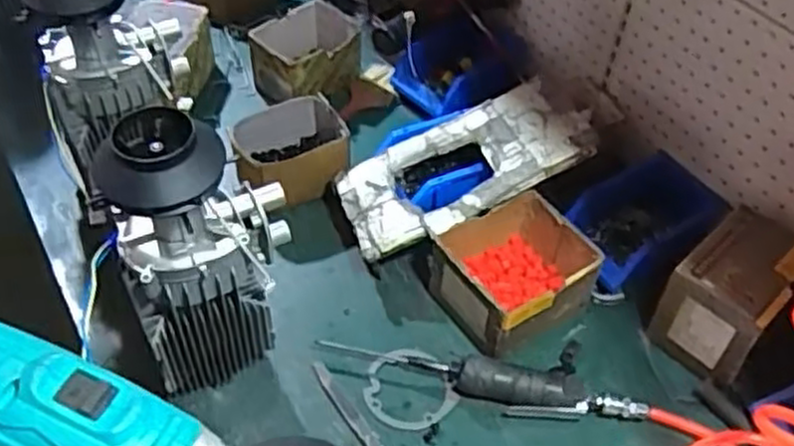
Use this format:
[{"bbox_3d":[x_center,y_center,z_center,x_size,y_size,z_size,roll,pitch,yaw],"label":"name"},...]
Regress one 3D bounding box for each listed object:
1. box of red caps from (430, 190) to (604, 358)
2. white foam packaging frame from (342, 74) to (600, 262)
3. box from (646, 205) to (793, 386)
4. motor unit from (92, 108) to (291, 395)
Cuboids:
[{"bbox_3d":[0.138,0.060,0.903,0.170,0.090,0.135,-23,53,-22],"label":"box of red caps"},{"bbox_3d":[0.080,-0.070,0.958,0.304,0.030,0.155,-26,52,0],"label":"white foam packaging frame"},{"bbox_3d":[0.383,0.079,0.879,0.107,0.124,0.154,38,56,27],"label":"box"},{"bbox_3d":[-0.184,0.032,0.750,0.156,0.303,0.094,-12,50,-13],"label":"motor unit"}]

